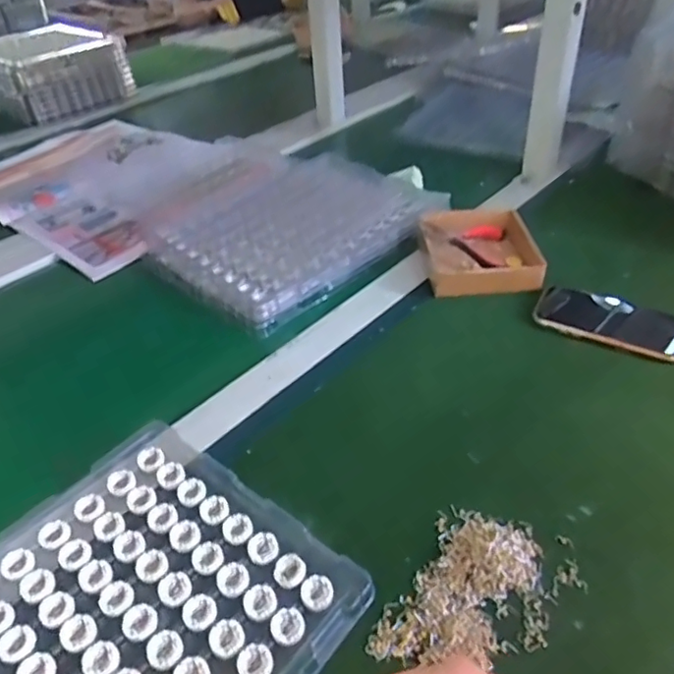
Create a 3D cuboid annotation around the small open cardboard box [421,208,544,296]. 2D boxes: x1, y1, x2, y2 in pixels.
[{"bbox_3d":[0.178,-0.112,0.748,0.133,0.034,0.144,-7,38,-2],"label":"small open cardboard box"}]

